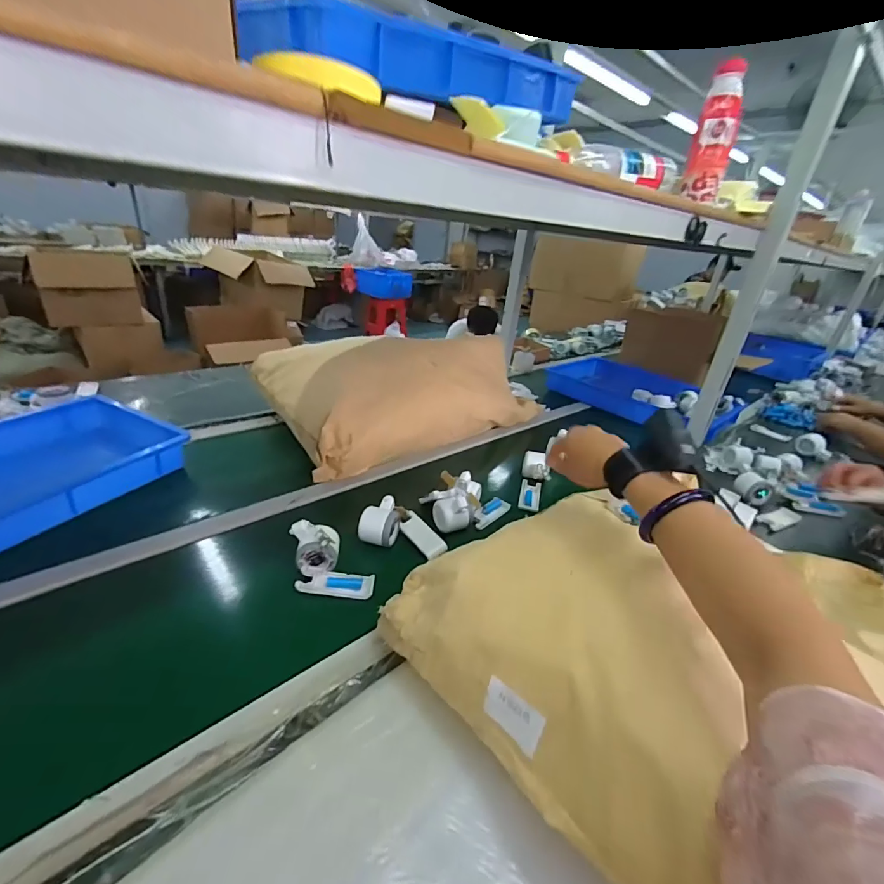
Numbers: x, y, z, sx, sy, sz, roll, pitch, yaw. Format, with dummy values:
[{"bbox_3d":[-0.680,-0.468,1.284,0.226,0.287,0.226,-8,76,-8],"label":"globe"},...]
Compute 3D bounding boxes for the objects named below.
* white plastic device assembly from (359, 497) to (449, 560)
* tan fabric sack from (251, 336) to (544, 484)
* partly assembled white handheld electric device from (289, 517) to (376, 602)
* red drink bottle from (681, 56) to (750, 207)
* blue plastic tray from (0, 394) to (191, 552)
[{"bbox_3d":[-0.059,0.134,0.707,0.142,0.045,0.092,9,28,5],"label":"white plastic device assembly"},{"bbox_3d":[-0.105,-0.150,1.079,0.629,0.209,0.405,-17,36,-37],"label":"tan fabric sack"},{"bbox_3d":[-0.157,0.168,0.612,0.121,0.077,0.072,3,28,-6],"label":"partly assembled white handheld electric device"},{"bbox_3d":[0.445,-0.500,0.691,0.061,0.190,0.051,20,30,23],"label":"red drink bottle"},{"bbox_3d":[-0.703,0.063,0.714,0.284,0.095,0.424,17,29,19],"label":"blue plastic tray"}]

